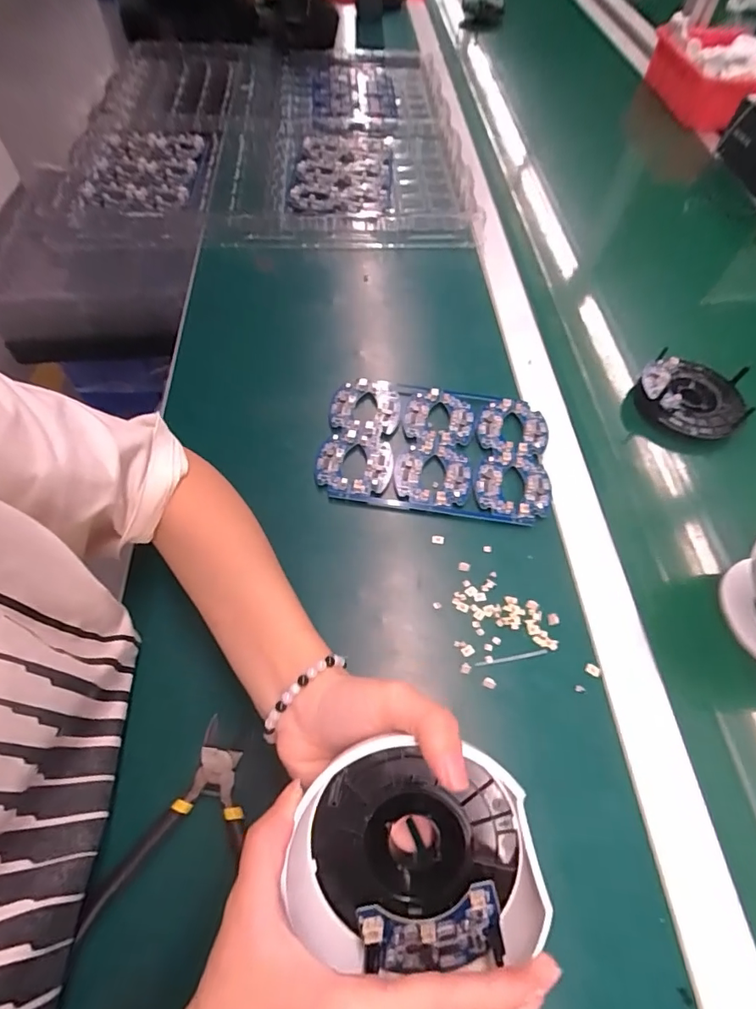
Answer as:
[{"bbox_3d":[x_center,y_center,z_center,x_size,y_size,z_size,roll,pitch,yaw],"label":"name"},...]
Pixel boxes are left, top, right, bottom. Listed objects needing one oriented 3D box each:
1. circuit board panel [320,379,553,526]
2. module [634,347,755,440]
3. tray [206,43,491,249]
[{"bbox_3d":[0.052,-0.052,0.428,0.197,0.013,0.132,10,58,1],"label":"circuit board panel"},{"bbox_3d":[0.309,-0.107,0.474,0.095,0.035,0.096,29,61,14],"label":"module"},{"bbox_3d":[-0.059,-0.570,0.708,0.340,0.027,0.566,-3,58,-5],"label":"tray"}]

